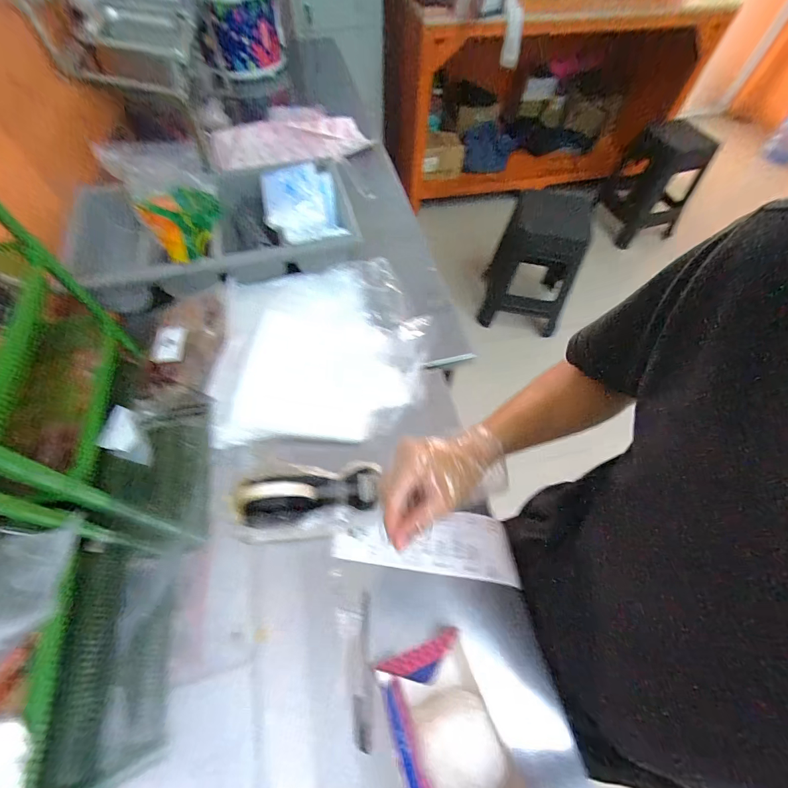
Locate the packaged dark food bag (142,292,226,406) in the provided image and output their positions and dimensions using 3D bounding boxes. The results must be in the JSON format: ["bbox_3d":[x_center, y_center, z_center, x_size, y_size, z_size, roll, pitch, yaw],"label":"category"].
[{"bbox_3d":[-0.320,-0.074,0.577,0.101,0.029,0.199,-2,60,-3],"label":"packaged dark food bag"}]

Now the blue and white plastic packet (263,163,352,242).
[{"bbox_3d":[-0.170,-0.349,0.695,0.135,0.052,0.200,-13,61,-9],"label":"blue and white plastic packet"}]

